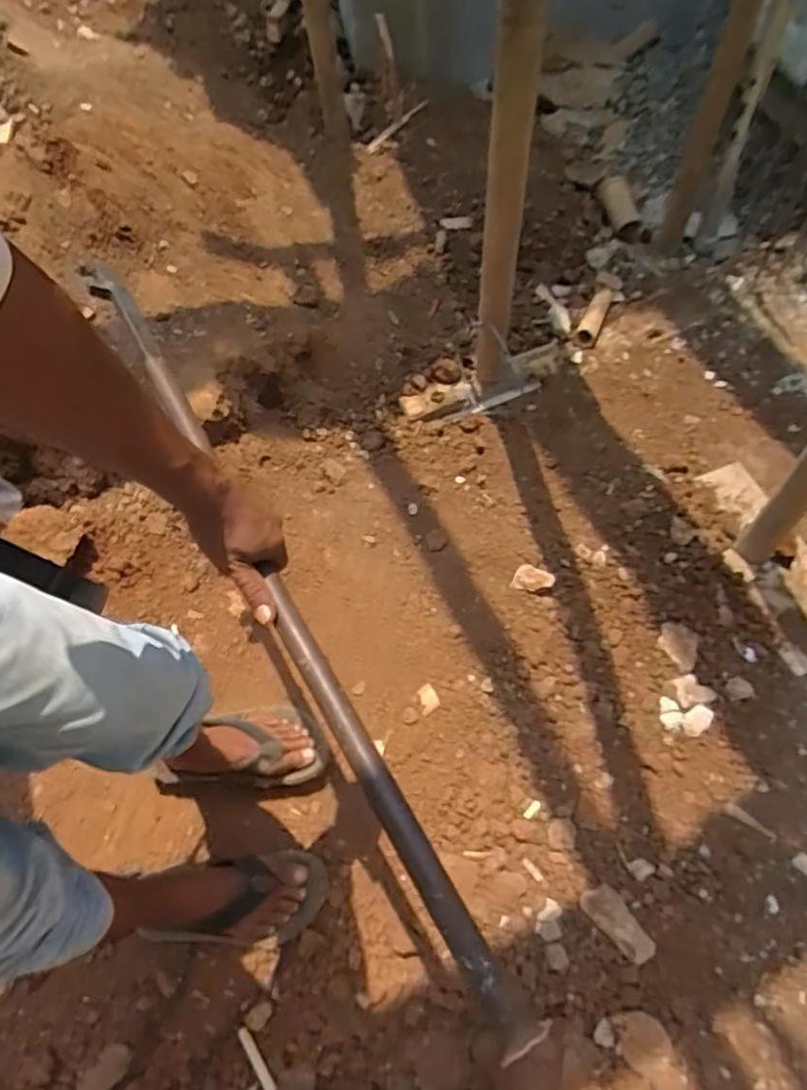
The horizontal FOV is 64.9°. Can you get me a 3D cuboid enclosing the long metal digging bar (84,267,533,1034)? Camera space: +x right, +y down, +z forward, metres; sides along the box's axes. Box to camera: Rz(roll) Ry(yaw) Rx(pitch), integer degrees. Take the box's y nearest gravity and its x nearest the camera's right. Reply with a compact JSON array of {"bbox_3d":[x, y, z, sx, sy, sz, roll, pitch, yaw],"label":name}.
[{"bbox_3d":[-0.136,0.009,0.577,0.031,0.032,0.806,-27,66,-15],"label":"long metal digging bar"}]

